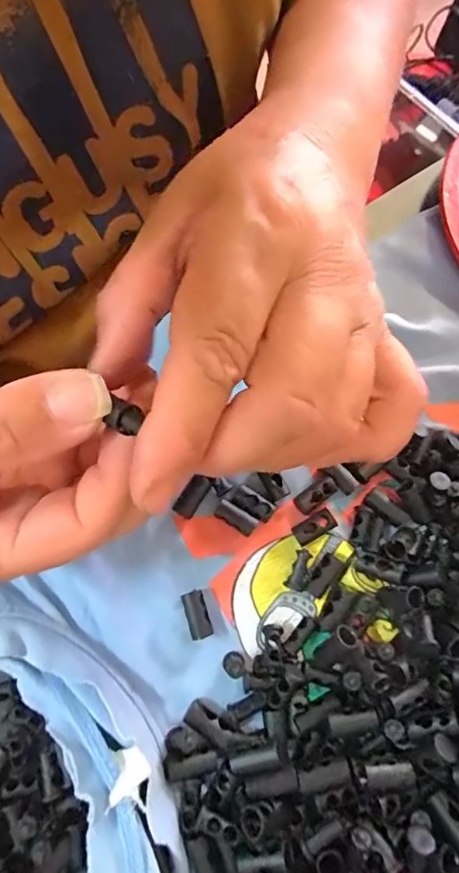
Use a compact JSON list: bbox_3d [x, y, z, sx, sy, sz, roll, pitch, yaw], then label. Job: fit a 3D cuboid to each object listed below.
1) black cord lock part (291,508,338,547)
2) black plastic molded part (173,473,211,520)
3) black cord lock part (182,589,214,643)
[{"bbox_3d":[0.036,0.038,0.207,0.017,0.007,0.009,-27,76,-10],"label":"black cord lock part"},{"bbox_3d":[-0.016,0.026,0.210,0.009,0.005,0.018,33,75,7],"label":"black plastic molded part"},{"bbox_3d":[-0.013,0.071,0.196,0.009,0.006,0.019,-16,75,-7],"label":"black cord lock part"}]

